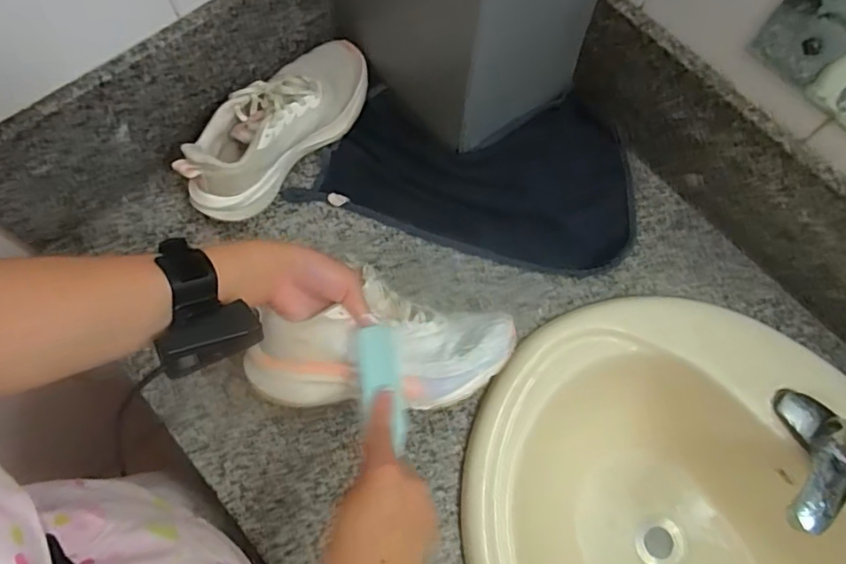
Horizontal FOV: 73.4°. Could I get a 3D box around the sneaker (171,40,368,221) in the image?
[{"bbox_3d":[-0.154,-0.173,0.614,0.093,0.083,0.248,33,76,8],"label":"sneaker"}]

